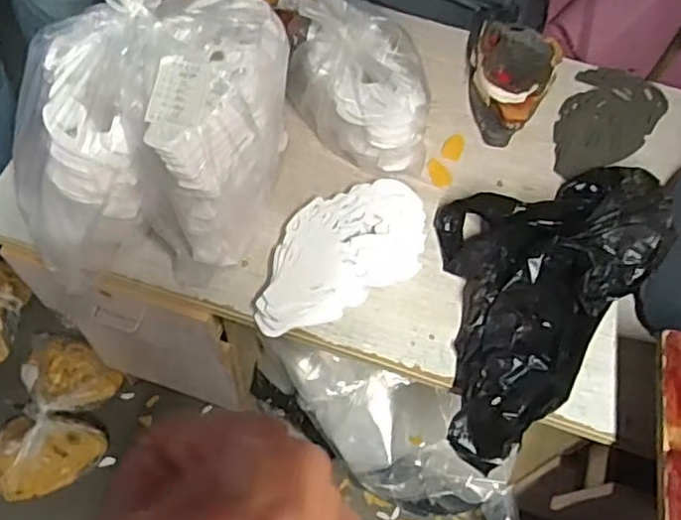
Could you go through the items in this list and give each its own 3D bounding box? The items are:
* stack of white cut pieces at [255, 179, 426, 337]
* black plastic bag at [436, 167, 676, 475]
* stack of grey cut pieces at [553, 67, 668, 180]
[{"bbox_3d":[-0.004,-0.008,0.837,0.256,0.052,0.132,-29,68,-17],"label":"stack of white cut pieces"},{"bbox_3d":[0.226,0.015,0.828,0.253,0.077,0.466,37,66,15],"label":"black plastic bag"},{"bbox_3d":[0.398,-0.210,1.006,0.131,0.015,0.246,36,66,14],"label":"stack of grey cut pieces"}]

